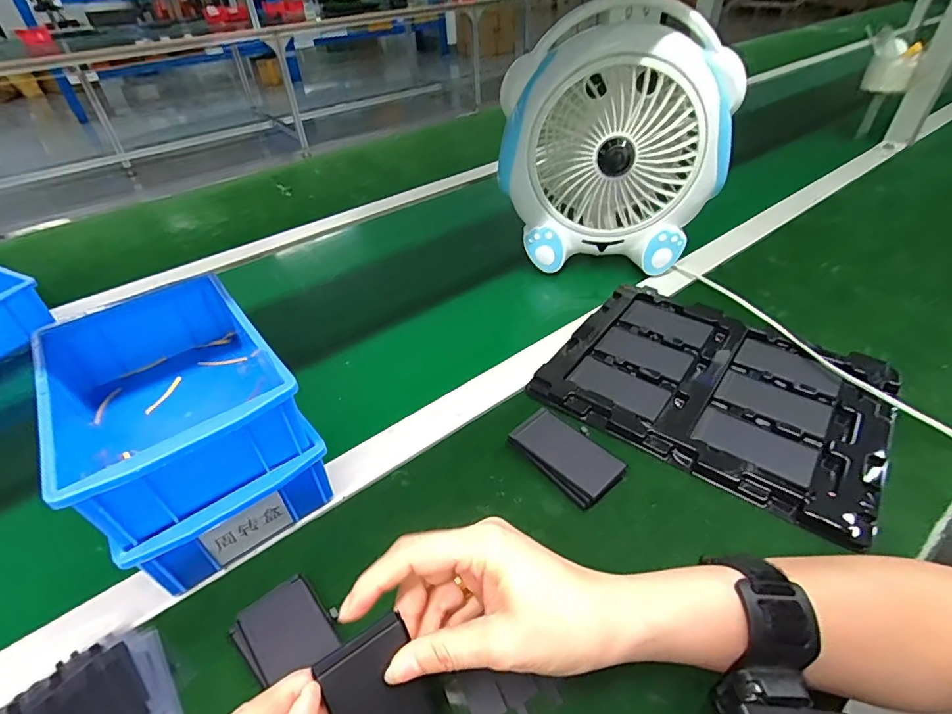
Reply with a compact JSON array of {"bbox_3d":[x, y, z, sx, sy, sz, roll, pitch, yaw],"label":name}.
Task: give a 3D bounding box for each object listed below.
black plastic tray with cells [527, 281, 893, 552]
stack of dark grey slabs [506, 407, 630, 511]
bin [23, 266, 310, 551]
[{"bbox_3d":[0.225,0.015,0.454,0.271,0.014,0.228,24,48,28],"label":"black plastic tray with cells"},{"bbox_3d":[0.074,0.079,0.398,0.050,0.016,0.089,-30,48,-28],"label":"stack of dark grey slabs"},{"bbox_3d":[-0.222,0.023,0.349,0.127,0.071,0.195,-30,48,-28],"label":"bin"}]

